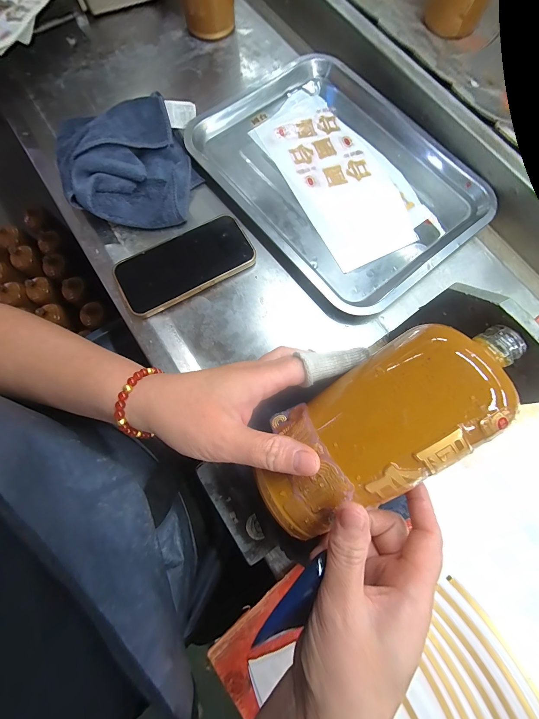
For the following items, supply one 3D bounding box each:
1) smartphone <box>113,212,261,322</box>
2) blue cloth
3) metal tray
[{"bbox_3d":[-0.099,-0.114,0.324,0.158,0.014,0.078,-28,77,-7],"label":"smartphone"},{"bbox_3d":[-0.175,-0.243,0.333,0.172,0.051,0.162,-9,75,-3],"label":"blue cloth"},{"bbox_3d":[0.085,-0.243,0.360,0.263,0.026,0.349,-40,79,-10],"label":"metal tray"}]

